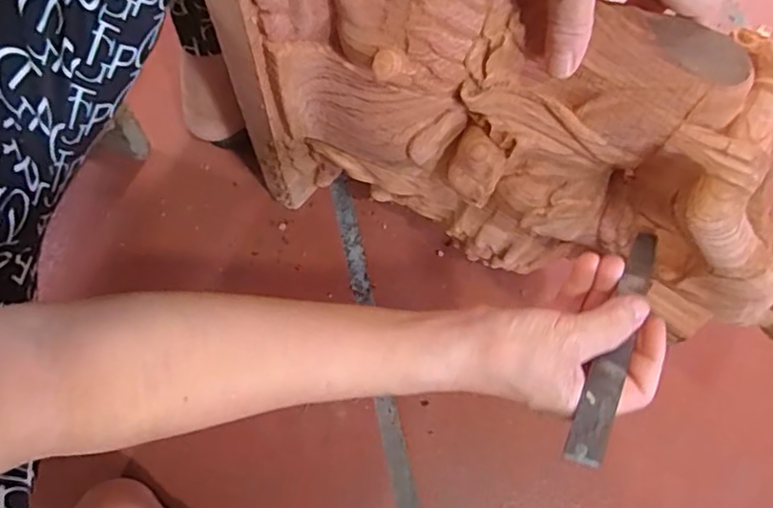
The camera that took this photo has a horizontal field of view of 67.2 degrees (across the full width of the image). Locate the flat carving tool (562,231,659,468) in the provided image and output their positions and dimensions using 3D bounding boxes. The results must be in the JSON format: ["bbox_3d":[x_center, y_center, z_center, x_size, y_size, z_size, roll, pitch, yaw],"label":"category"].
[{"bbox_3d":[0.129,0.050,0.327,0.020,0.008,0.141,24,69,6],"label":"flat carving tool"}]

